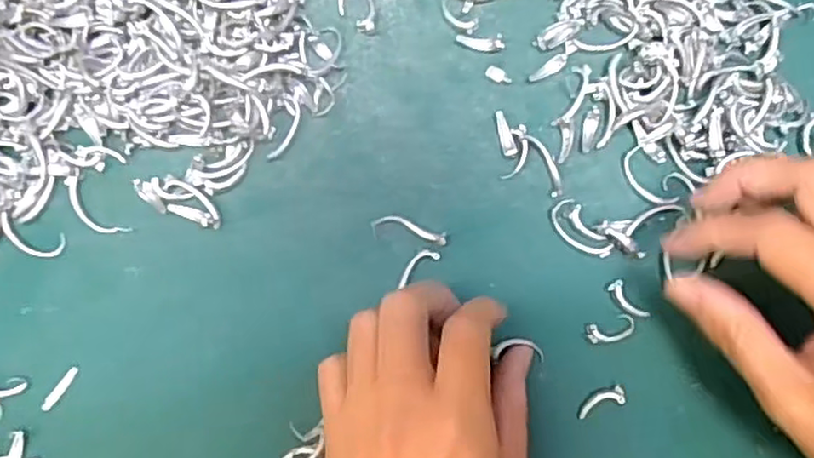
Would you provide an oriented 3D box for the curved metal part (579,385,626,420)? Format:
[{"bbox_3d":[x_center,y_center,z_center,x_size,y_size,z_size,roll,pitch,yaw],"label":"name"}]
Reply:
[{"bbox_3d":[0.078,0.070,0.275,0.020,0.005,0.008,-21,82,-4],"label":"curved metal part"}]

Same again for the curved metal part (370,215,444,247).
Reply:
[{"bbox_3d":[0.001,0.000,0.285,0.032,0.004,0.009,8,81,0],"label":"curved metal part"}]

